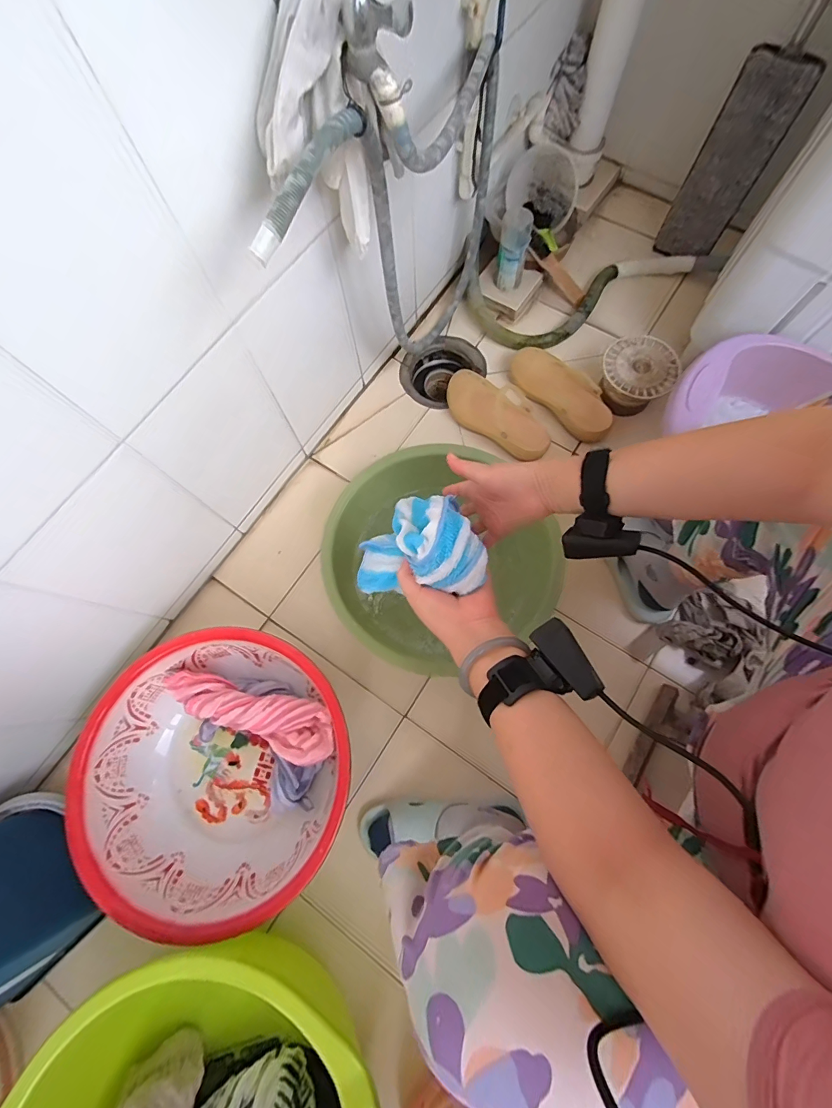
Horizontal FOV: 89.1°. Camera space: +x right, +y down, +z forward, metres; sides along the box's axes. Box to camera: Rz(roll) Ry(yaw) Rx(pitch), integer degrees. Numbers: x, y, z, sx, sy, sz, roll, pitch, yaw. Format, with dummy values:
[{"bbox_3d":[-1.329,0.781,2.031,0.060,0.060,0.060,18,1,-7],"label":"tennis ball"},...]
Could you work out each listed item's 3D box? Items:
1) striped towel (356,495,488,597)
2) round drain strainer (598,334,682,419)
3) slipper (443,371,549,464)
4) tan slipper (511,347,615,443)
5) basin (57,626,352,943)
[{"bbox_3d":[0.004,-0.018,0.462,0.136,0.104,0.112,6,74,3],"label":"striped towel"},{"bbox_3d":[0.422,-0.342,0.826,0.132,0.089,0.141,0,73,1],"label":"round drain strainer"},{"bbox_3d":[0.162,-0.281,0.841,0.239,0.055,0.097,37,78,11],"label":"slipper"},{"bbox_3d":[0.295,-0.329,0.860,0.088,0.050,0.243,-41,77,-10],"label":"tan slipper"},{"bbox_3d":[-0.276,0.309,0.622,0.356,0.127,0.360,0,73,1],"label":"basin"}]

